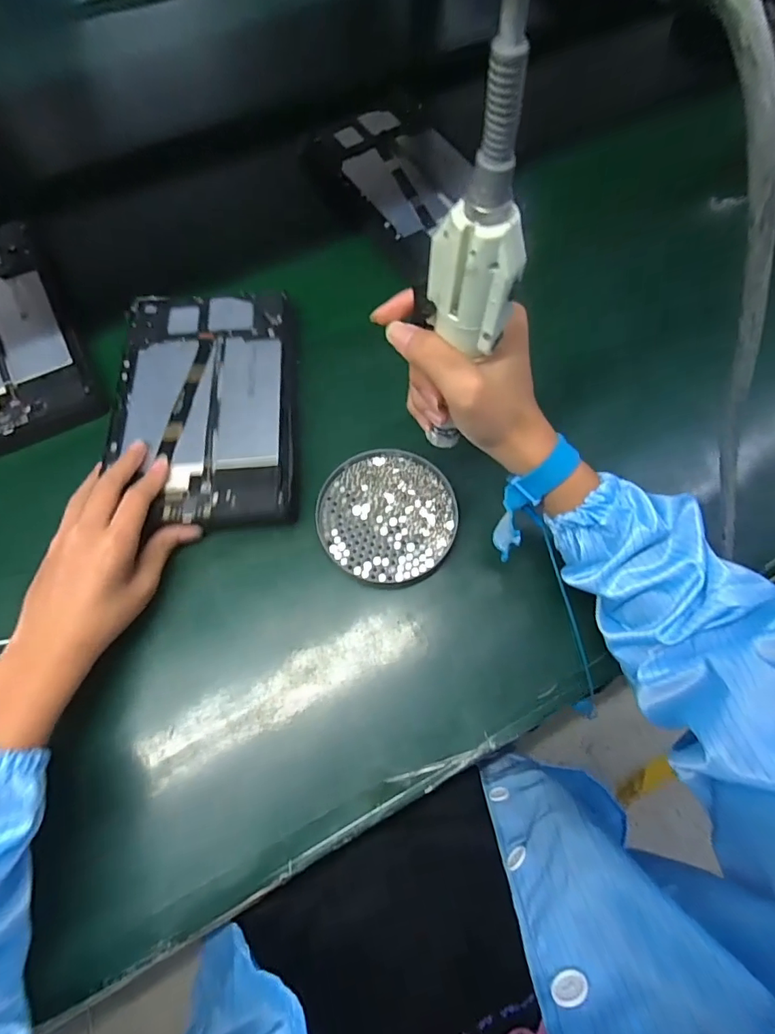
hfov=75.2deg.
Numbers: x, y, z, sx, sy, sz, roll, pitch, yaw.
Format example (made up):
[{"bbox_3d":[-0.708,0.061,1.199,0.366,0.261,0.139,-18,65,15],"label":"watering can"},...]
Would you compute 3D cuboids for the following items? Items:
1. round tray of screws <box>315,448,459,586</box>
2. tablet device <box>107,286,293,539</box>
[{"bbox_3d":[-0.001,-0.001,0.422,0.109,0.021,0.116,0,69,-1],"label":"round tray of screws"},{"bbox_3d":[-0.159,-0.103,0.439,0.154,0.023,0.242,-3,68,-3],"label":"tablet device"}]

